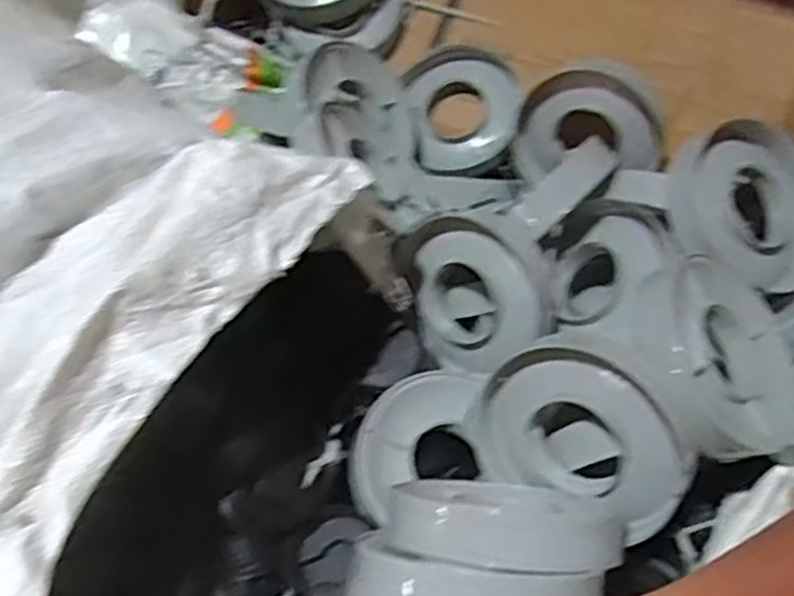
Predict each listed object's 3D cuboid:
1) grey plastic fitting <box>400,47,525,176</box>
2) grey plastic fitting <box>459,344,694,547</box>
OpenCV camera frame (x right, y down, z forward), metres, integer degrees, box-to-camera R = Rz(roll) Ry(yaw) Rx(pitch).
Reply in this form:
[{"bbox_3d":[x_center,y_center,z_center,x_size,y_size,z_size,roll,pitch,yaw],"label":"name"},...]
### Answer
[{"bbox_3d":[0.081,-0.219,0.915,0.128,0.033,0.142,-11,93,8],"label":"grey plastic fitting"},{"bbox_3d":[0.135,0.095,0.593,0.169,0.126,0.055,11,15,35],"label":"grey plastic fitting"}]

